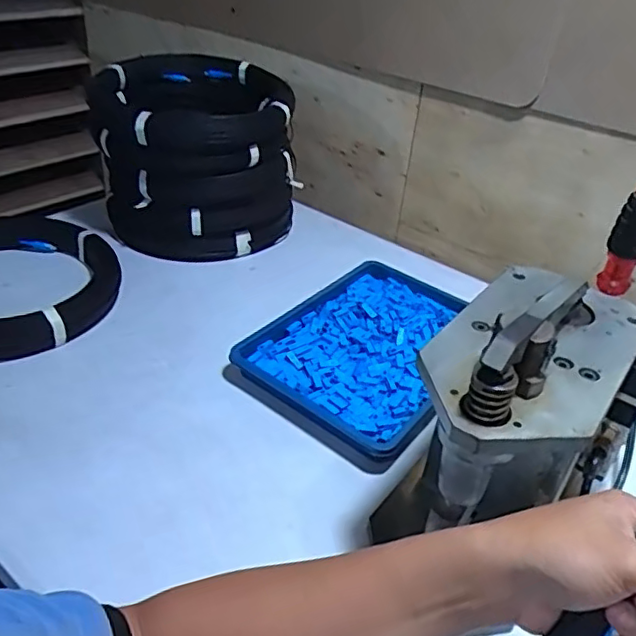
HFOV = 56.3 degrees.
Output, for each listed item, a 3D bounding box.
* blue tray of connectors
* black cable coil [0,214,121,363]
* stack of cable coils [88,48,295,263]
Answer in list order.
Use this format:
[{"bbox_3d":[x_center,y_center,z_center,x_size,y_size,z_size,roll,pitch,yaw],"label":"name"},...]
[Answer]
[{"bbox_3d":[0.078,0.033,0.780,0.234,0.032,0.311,28,41,28],"label":"blue tray of connectors"},{"bbox_3d":[-0.429,-0.056,0.816,0.289,0.063,0.297,4,36,-3],"label":"black cable coil"},{"bbox_3d":[-0.188,-0.260,0.966,0.288,0.248,0.259,-3,37,-12],"label":"stack of cable coils"}]

